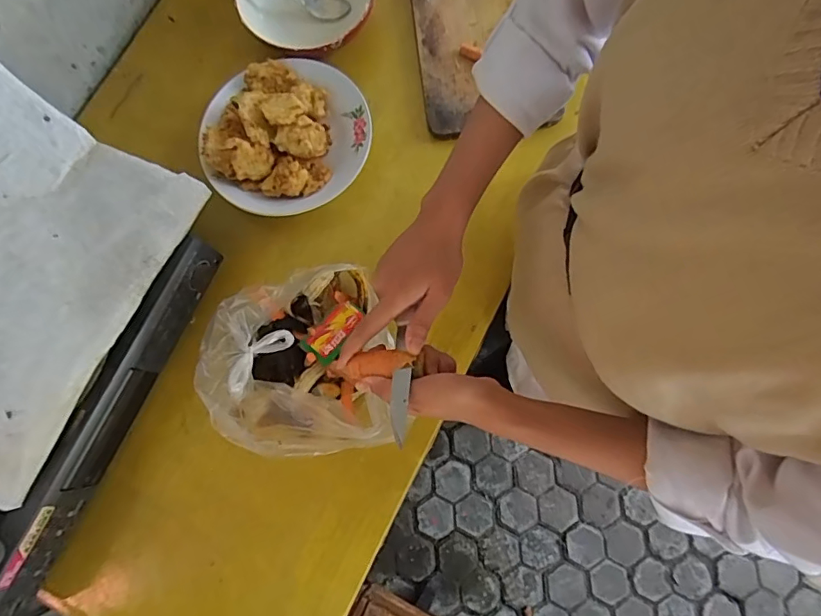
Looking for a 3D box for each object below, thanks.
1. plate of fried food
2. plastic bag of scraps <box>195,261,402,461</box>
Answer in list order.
[{"bbox_3d":[-0.149,-0.207,0.618,0.196,0.055,0.189,0,79,1],"label":"plate of fried food"},{"bbox_3d":[-0.116,0.051,0.542,0.171,0.106,0.194,-5,78,0],"label":"plastic bag of scraps"}]

